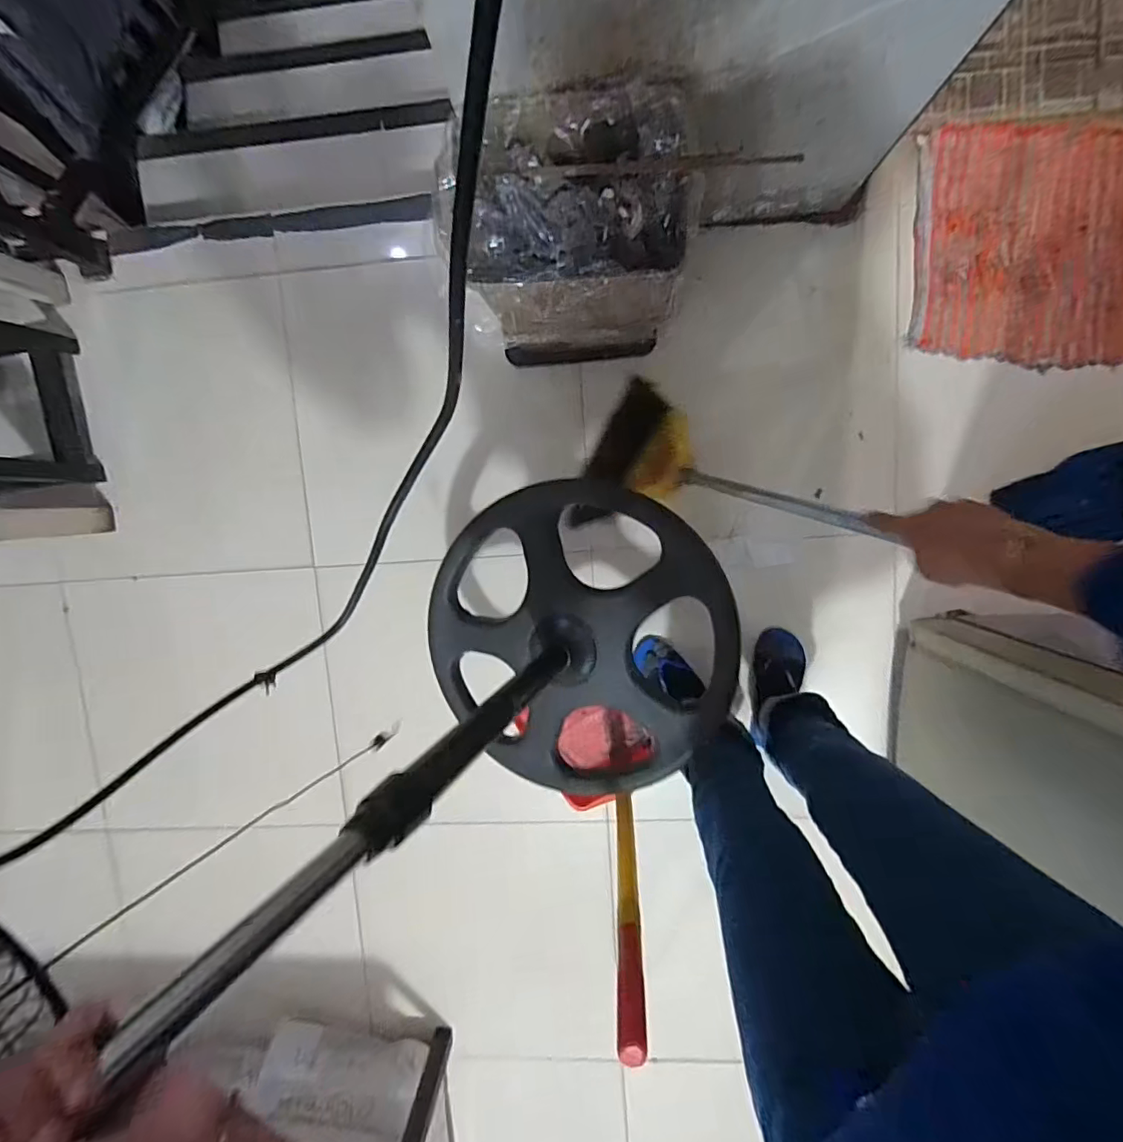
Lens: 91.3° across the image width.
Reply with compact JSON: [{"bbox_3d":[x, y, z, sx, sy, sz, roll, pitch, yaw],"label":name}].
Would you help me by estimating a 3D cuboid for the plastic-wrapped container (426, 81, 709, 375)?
[{"bbox_3d":[0.023,-0.494,0.878,0.315,0.418,0.232,-5,96,4],"label":"plastic-wrapped container"}]

